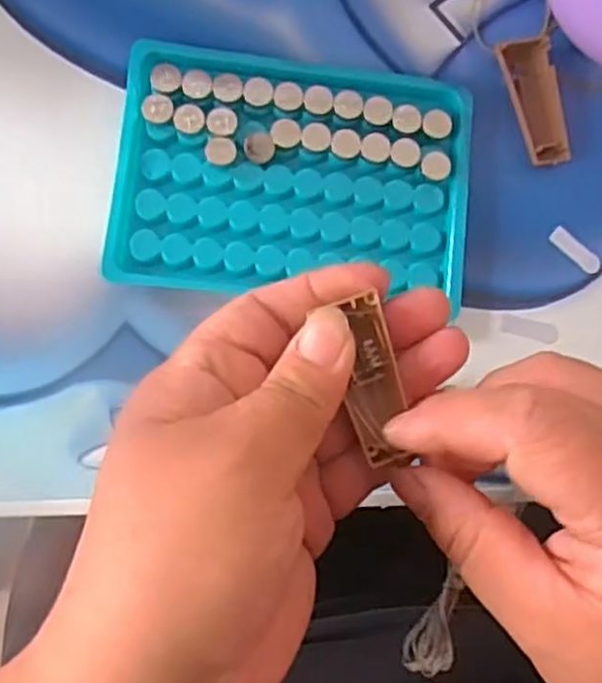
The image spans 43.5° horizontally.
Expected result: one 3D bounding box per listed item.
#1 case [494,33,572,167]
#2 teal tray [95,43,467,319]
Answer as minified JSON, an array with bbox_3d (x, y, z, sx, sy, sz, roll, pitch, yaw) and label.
[{"bbox_3d":[0.092,-0.095,0.298,0.021,0.006,0.051,-9,83,-6],"label":"case"},{"bbox_3d":[-0.002,-0.063,0.286,0.131,0.010,0.092,6,82,-4],"label":"teal tray"}]

